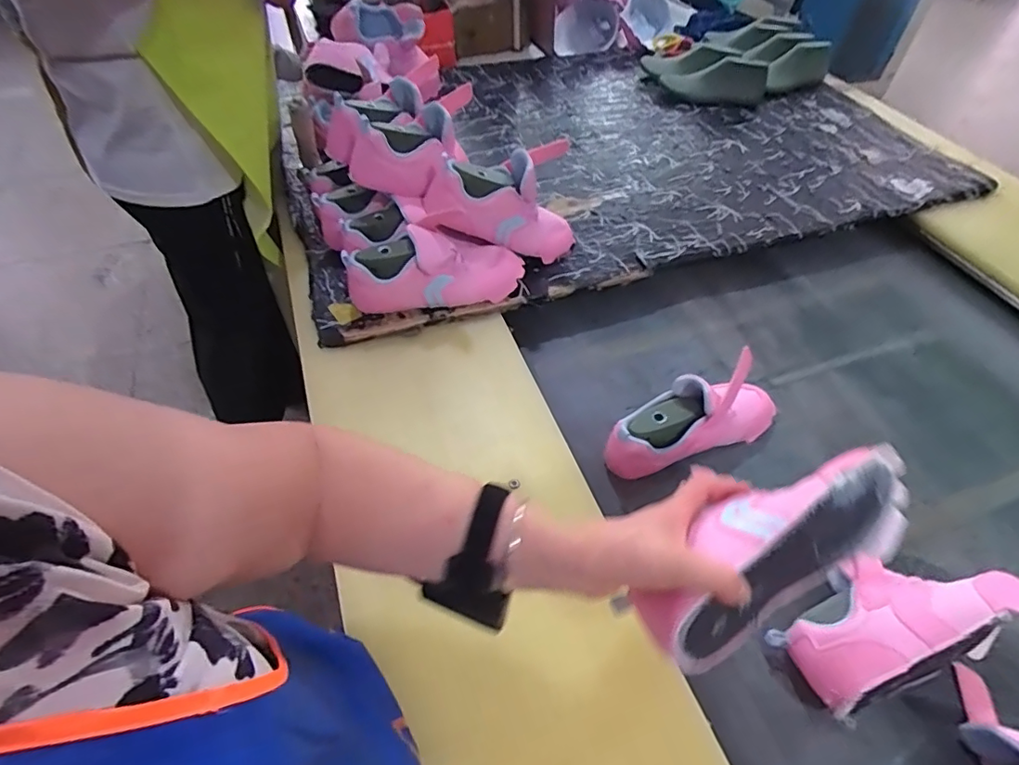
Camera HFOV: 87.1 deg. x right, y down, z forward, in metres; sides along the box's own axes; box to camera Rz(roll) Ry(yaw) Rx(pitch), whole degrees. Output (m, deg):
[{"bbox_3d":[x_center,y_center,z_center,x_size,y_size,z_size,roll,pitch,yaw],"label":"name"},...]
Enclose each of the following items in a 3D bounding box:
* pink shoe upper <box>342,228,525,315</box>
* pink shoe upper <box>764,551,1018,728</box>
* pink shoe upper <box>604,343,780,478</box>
[{"bbox_3d":[-0.096,-0.152,0.712,0.230,0.098,0.087,-8,52,-6],"label":"pink shoe upper"},{"bbox_3d":[0.363,0.218,0.503,0.231,0.075,0.112,-16,53,-12],"label":"pink shoe upper"},{"bbox_3d":[0.222,0.032,0.615,0.232,0.132,0.066,-19,54,-16],"label":"pink shoe upper"}]

